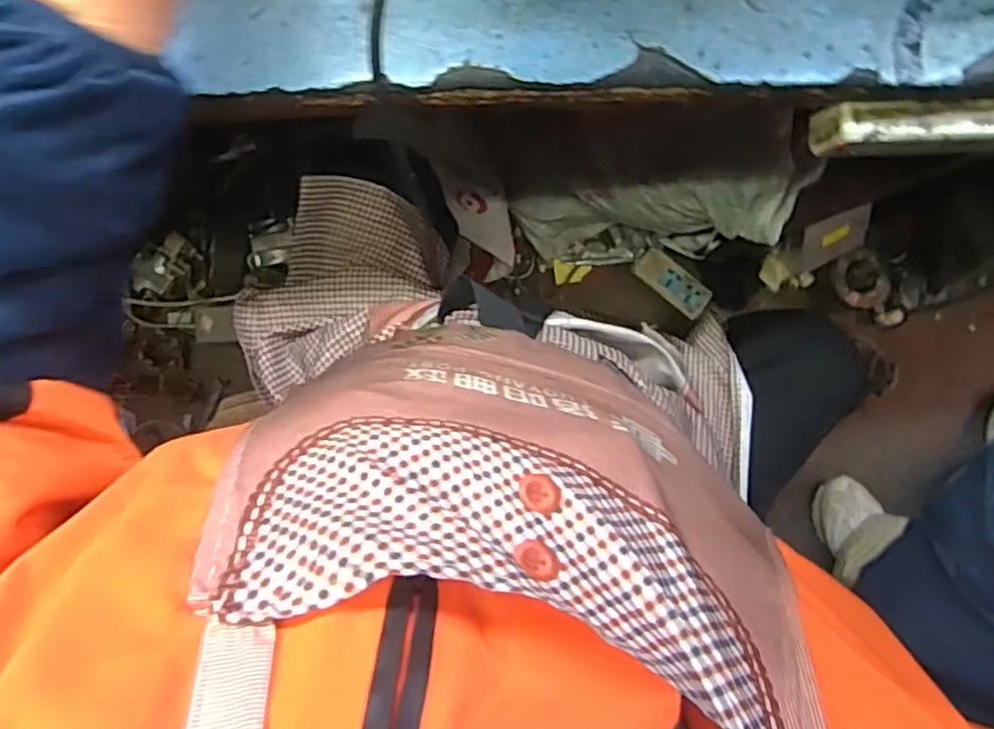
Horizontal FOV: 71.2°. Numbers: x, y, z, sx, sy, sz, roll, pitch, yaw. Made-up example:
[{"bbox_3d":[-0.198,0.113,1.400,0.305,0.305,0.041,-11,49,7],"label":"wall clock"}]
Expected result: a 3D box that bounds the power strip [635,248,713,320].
[{"bbox_3d":[0.307,-0.140,1.204,0.141,0.030,0.060,36,86,-1],"label":"power strip"}]

